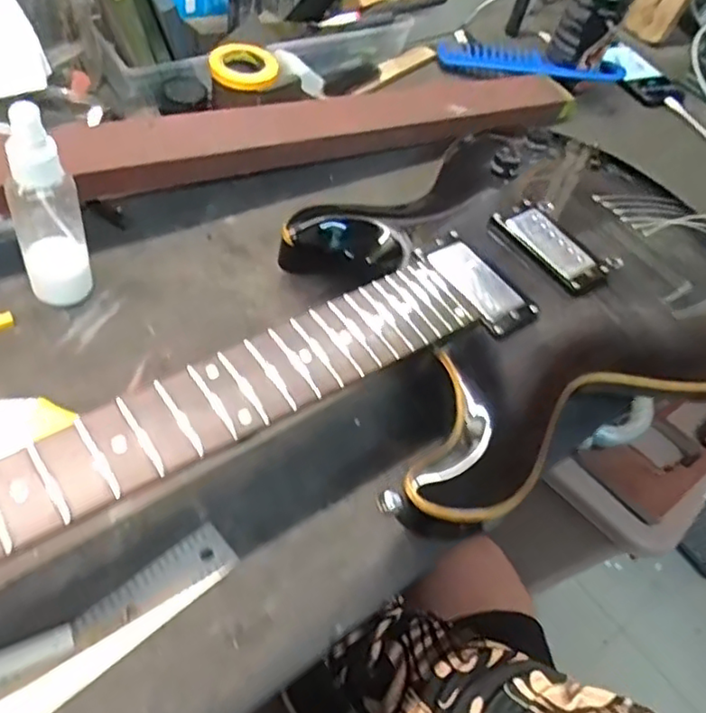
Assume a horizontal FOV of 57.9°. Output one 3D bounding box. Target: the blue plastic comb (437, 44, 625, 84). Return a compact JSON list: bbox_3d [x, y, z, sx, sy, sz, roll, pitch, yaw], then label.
[{"bbox_3d":[0.212,-0.349,0.761,0.218,0.012,0.063,11,46,5],"label":"blue plastic comb"}]

